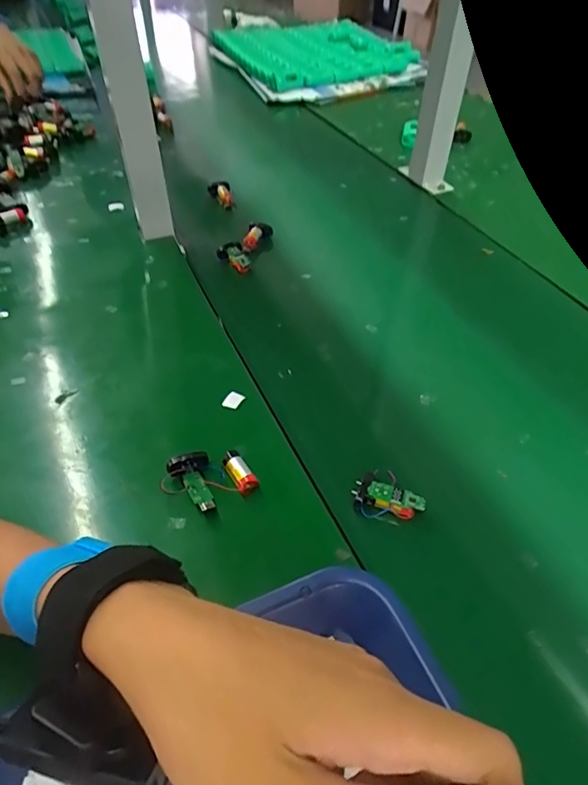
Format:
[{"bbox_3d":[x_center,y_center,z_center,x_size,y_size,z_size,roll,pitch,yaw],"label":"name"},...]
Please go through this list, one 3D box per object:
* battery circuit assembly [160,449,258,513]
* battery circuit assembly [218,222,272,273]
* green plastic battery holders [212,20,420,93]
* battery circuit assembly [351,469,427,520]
[{"bbox_3d":[-0.068,0.070,0.397,0.066,0.025,0.049,-25,53,-25],"label":"battery circuit assembly"},{"bbox_3d":[-0.062,-0.192,0.654,0.043,0.019,0.103,16,48,11],"label":"battery circuit assembly"},{"bbox_3d":[0.053,-0.895,1.289,0.402,0.042,0.514,-15,50,-18],"label":"green plastic battery holders"},{"bbox_3d":[0.074,0.080,0.393,0.053,0.014,0.034,3,47,-1],"label":"battery circuit assembly"}]

